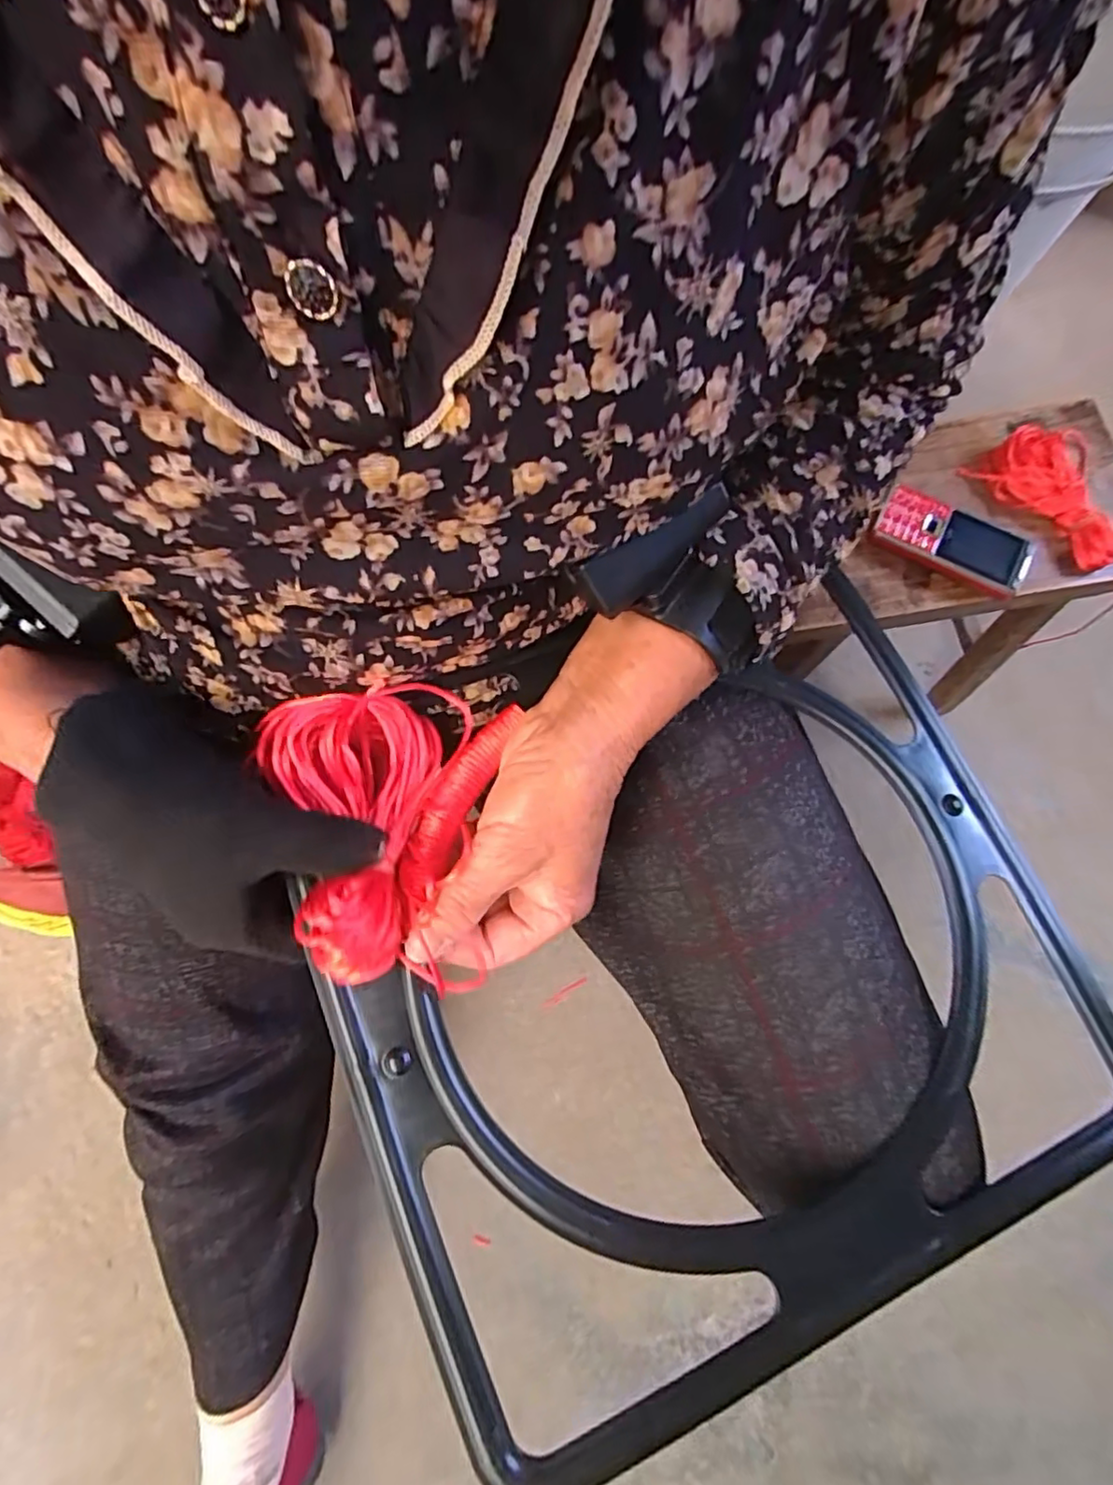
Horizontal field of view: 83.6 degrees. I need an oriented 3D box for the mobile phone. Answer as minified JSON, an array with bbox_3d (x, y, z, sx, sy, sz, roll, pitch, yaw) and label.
[{"bbox_3d":[0.346,-0.175,0.546,0.131,0.019,0.060,27,79,5],"label":"mobile phone"}]

